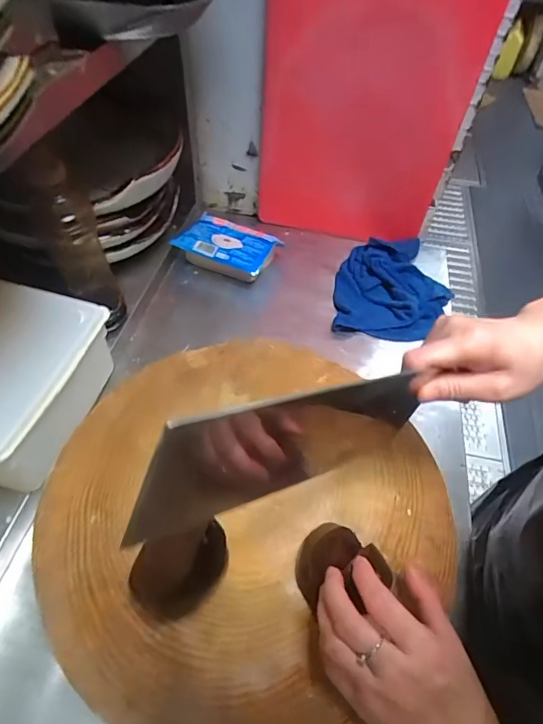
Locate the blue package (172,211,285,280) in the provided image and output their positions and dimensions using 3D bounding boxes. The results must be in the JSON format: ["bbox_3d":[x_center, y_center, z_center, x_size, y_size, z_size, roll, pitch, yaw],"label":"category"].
[{"bbox_3d":[-0.072,-0.188,0.729,0.146,0.043,0.099,19,54,10],"label":"blue package"}]

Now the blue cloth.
[{"bbox_3d":[0.198,-0.129,0.718,0.181,0.032,0.213,8,52,1],"label":"blue cloth"}]

